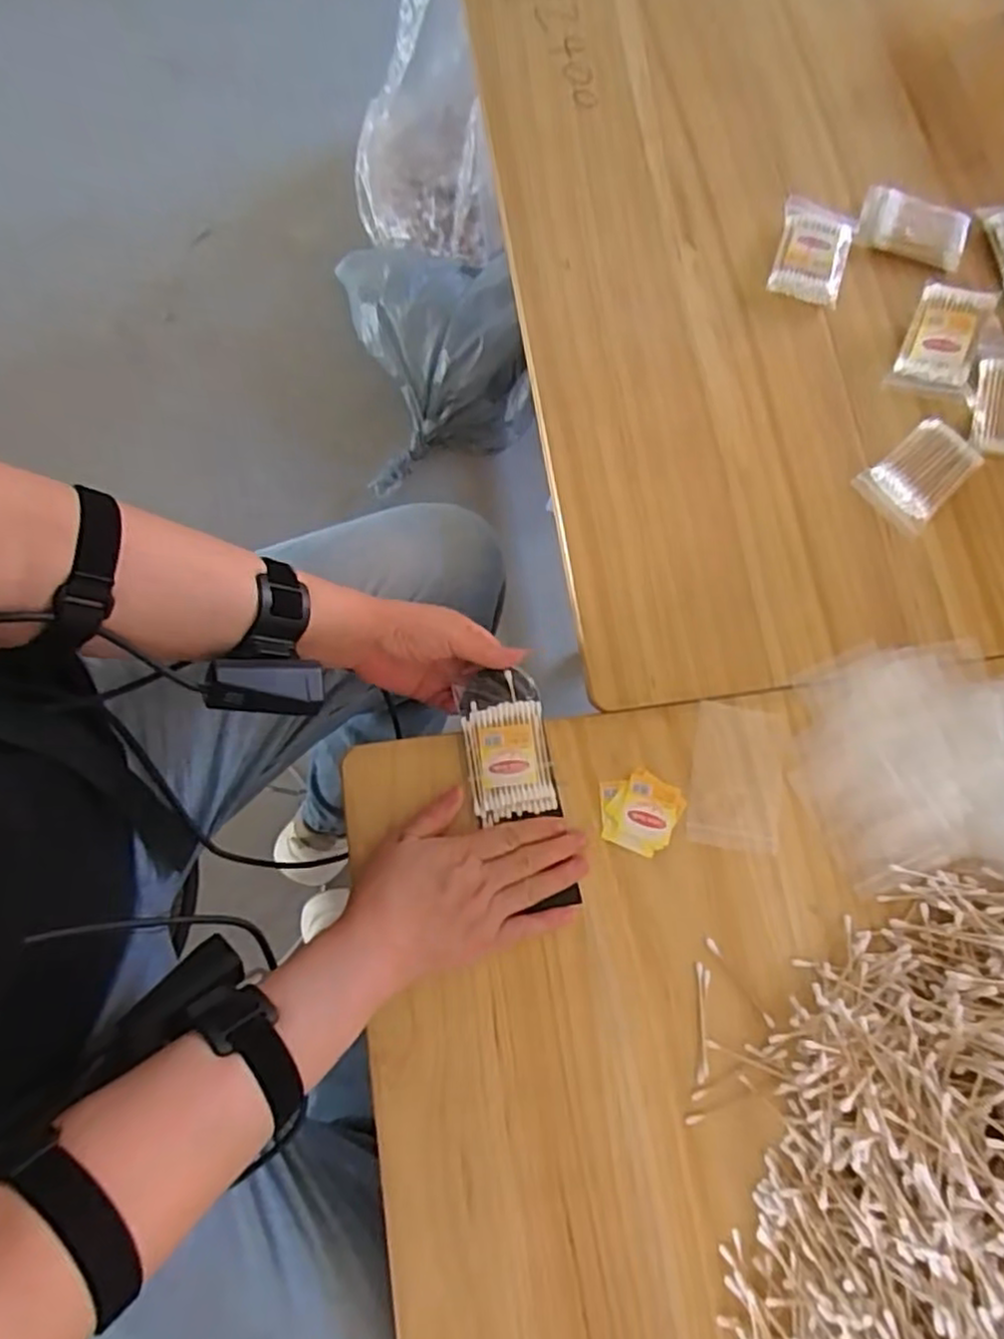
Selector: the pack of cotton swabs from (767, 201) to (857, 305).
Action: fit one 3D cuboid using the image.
[{"bbox_3d":[0.272,-0.367,0.626,0.061,0.019,0.096,15,77,3],"label":"pack of cotton swabs"}]

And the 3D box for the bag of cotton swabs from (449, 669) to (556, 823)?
[{"bbox_3d":[0.003,0.053,0.520,0.059,0.013,0.104,-9,77,-3],"label":"bag of cotton swabs"}]

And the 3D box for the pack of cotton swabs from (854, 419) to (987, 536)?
[{"bbox_3d":[0.338,-0.160,0.580,0.094,0.010,0.061,-44,81,-10],"label":"pack of cotton swabs"}]

